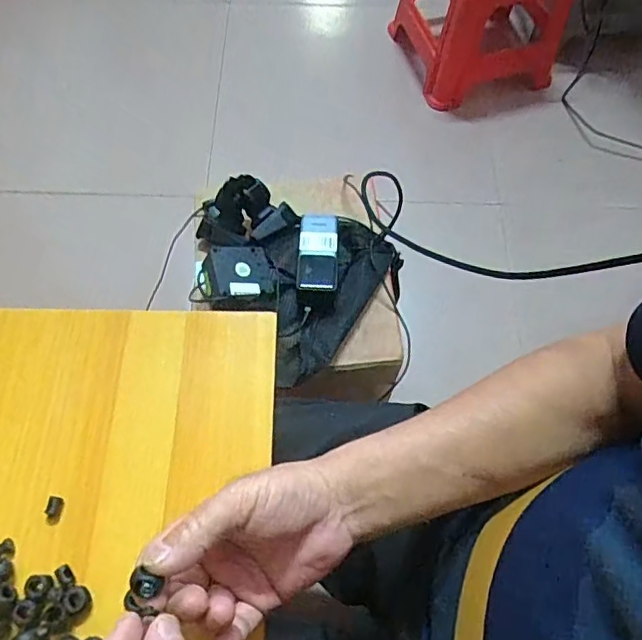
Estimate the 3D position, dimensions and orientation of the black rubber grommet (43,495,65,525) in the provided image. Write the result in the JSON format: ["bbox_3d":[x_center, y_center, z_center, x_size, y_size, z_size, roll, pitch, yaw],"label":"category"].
[{"bbox_3d":[-0.194,0.138,0.408,0.012,0.008,0.020,7,64,2],"label":"black rubber grommet"}]

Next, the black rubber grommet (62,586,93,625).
[{"bbox_3d":[-0.162,0.189,0.375,0.016,0.008,0.021,-40,71,-18],"label":"black rubber grommet"}]

